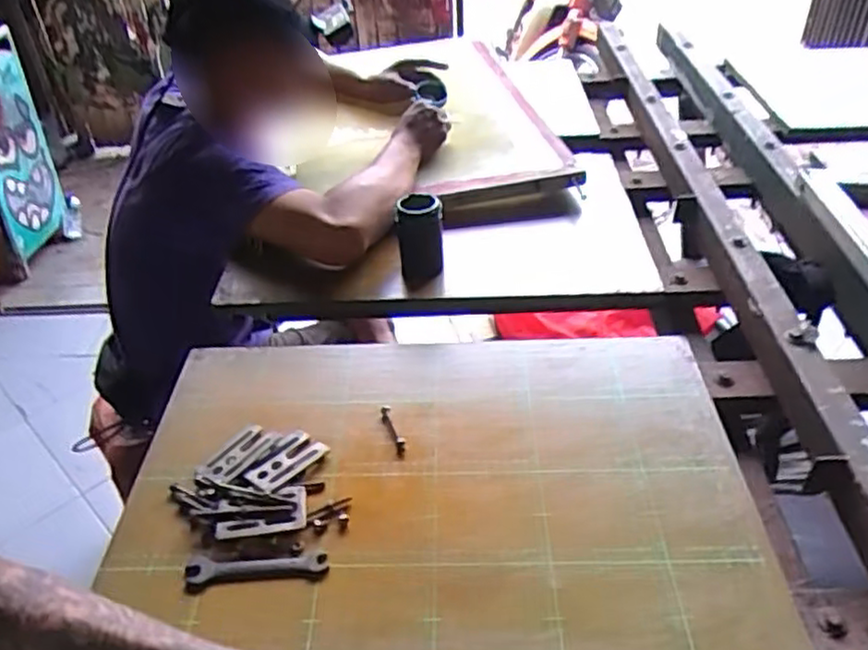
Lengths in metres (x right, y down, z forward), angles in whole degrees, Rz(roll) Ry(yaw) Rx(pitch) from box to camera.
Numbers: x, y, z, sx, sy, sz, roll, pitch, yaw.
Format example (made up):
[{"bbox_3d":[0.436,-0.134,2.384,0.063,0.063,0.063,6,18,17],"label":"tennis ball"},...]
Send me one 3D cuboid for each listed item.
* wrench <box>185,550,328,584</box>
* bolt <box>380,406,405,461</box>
[{"bbox_3d":[-0.158,0.215,0.631,0.123,0.012,0.022,-4,39,0],"label":"wrench"},{"bbox_3d":[-0.043,0.112,0.748,0.013,0.010,0.077,-15,40,-14],"label":"bolt"}]

